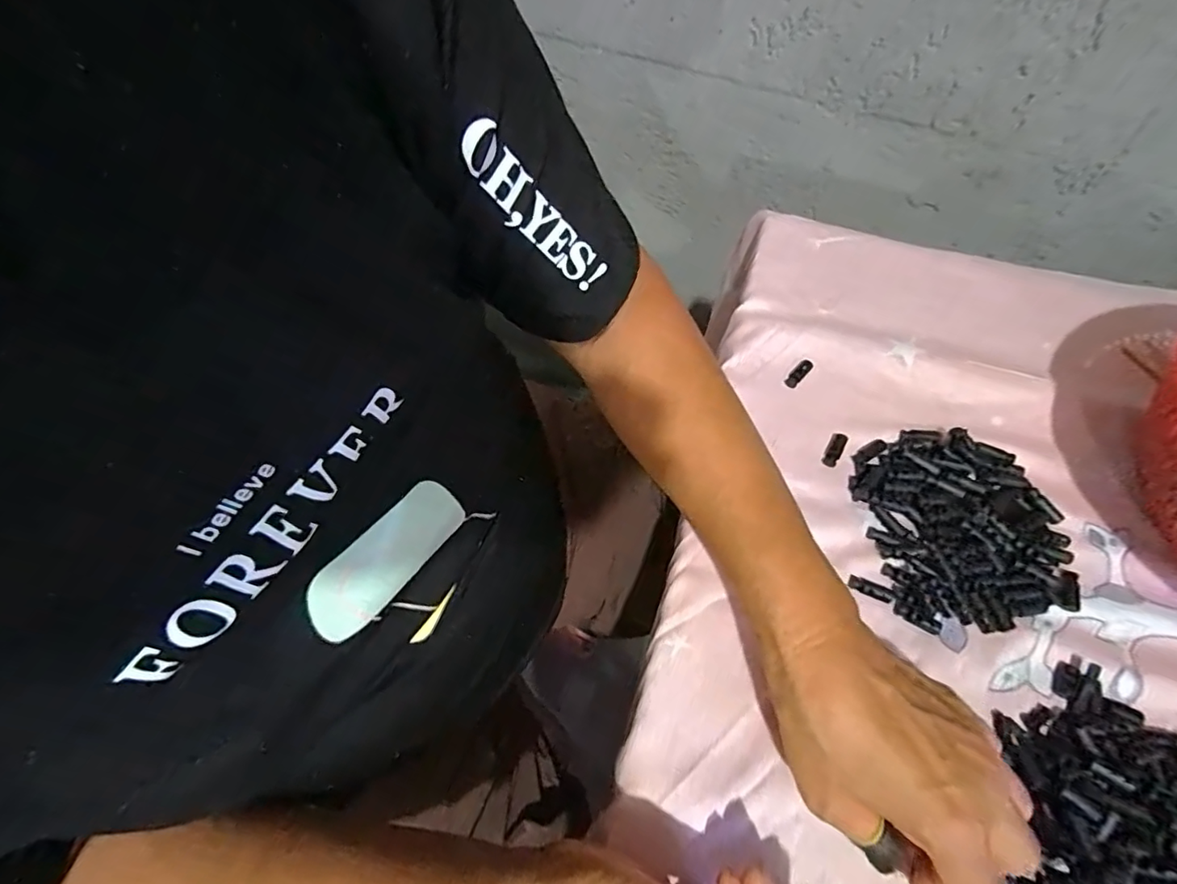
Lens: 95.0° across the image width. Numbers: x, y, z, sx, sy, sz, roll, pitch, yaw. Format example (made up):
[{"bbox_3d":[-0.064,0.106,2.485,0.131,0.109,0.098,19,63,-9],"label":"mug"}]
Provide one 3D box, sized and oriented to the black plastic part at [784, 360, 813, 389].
[{"bbox_3d":[0.159,-0.052,0.410,0.010,0.004,0.026,42,83,19],"label":"black plastic part"}]

